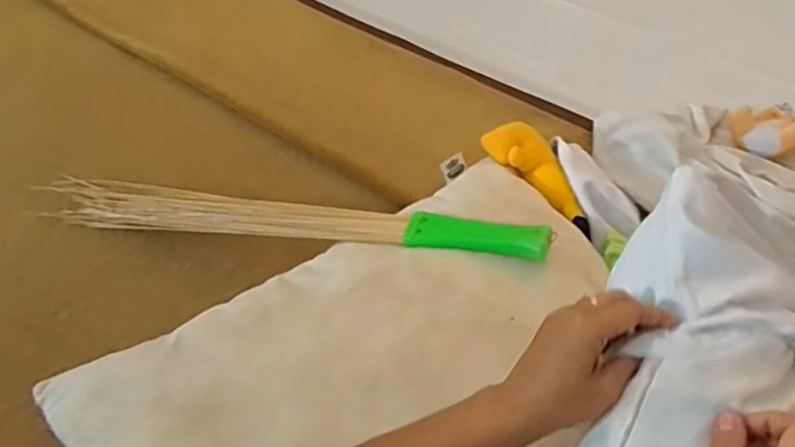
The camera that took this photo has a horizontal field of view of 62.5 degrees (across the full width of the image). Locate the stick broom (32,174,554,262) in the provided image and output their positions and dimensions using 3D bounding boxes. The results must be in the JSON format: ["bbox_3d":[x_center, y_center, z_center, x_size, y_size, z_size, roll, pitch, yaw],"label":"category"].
[{"bbox_3d":[-0.169,-0.004,0.832,0.714,0.046,0.055,5,51,22],"label":"stick broom"}]

